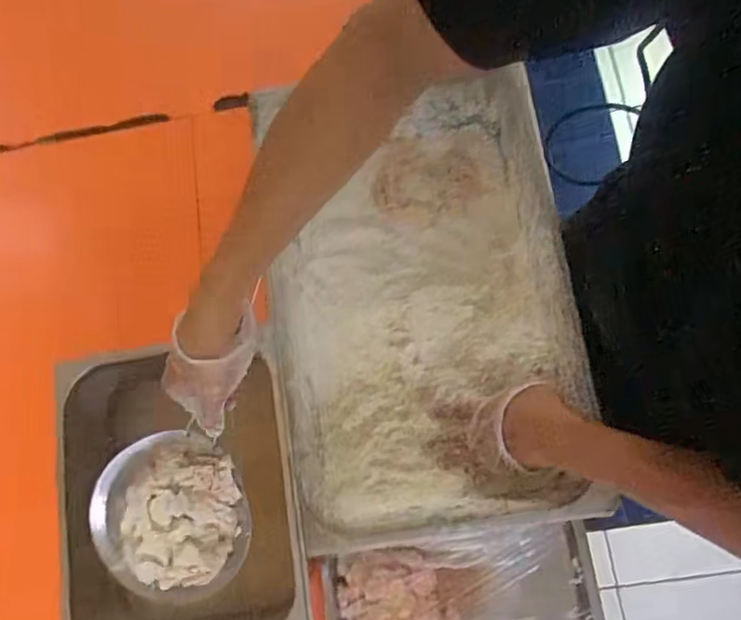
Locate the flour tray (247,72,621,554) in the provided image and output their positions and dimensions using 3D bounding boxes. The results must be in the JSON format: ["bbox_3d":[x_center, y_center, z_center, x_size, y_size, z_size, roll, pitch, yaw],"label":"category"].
[{"bbox_3d":[0.052,-0.010,0.702,0.305,0.170,0.506,-8,75,-1],"label":"flour tray"}]

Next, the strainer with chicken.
[{"bbox_3d":[-0.211,0.218,0.628,0.163,0.061,0.161,0,75,1],"label":"strainer with chicken"}]

